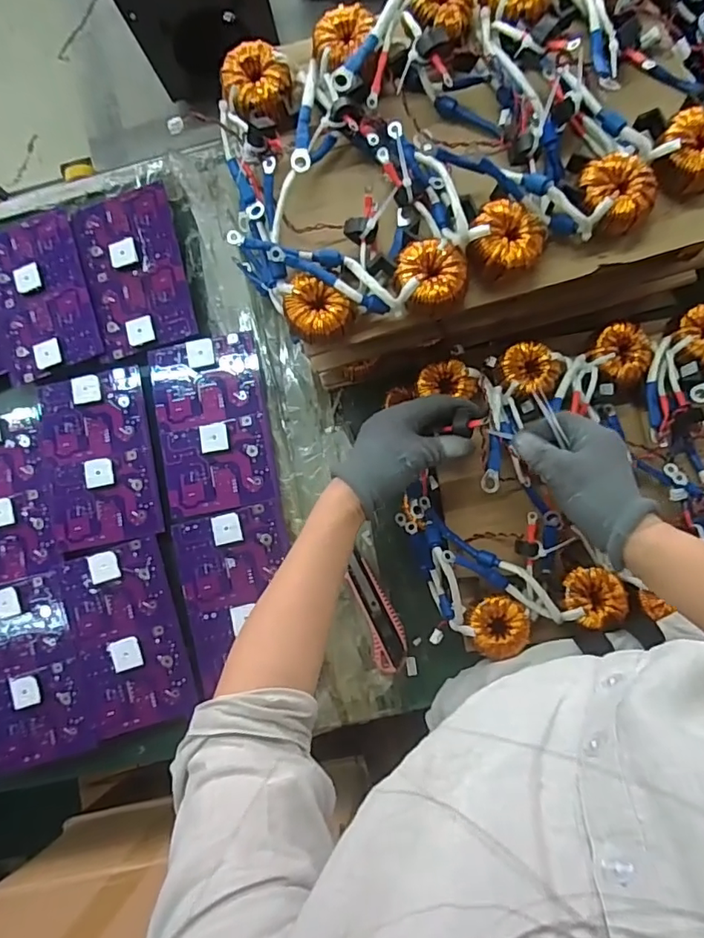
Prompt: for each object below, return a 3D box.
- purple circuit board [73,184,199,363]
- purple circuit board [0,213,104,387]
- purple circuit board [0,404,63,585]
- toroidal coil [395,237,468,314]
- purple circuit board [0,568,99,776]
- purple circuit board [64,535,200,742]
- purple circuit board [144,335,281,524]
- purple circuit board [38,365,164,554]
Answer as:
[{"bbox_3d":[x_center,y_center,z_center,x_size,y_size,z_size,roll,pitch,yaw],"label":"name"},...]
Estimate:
[{"bbox_3d":[-0.262,-0.239,0.635,0.119,0.019,0.199,-15,84,4],"label":"purple circuit board"},{"bbox_3d":[-0.382,-0.216,0.644,0.120,0.015,0.205,-18,84,3],"label":"purple circuit board"},{"bbox_3d":[-0.416,0.033,0.623,0.124,0.016,0.198,-15,84,4],"label":"purple circuit board"},{"bbox_3d":[0.068,-0.163,0.452,0.060,0.026,0.057,0,85,5],"label":"toroidal coil"},{"bbox_3d":[-0.369,0.231,0.599,0.128,0.020,0.201,-17,84,3],"label":"purple circuit board"},{"bbox_3d":[-0.252,0.188,0.592,0.121,0.022,0.199,-17,84,3],"label":"purple circuit board"},{"bbox_3d":[-0.162,-0.051,0.603,0.127,0.018,0.200,-11,84,4],"label":"purple circuit board"},{"bbox_3d":[-0.295,-0.013,0.617,0.124,0.017,0.198,-13,84,4],"label":"purple circuit board"}]

